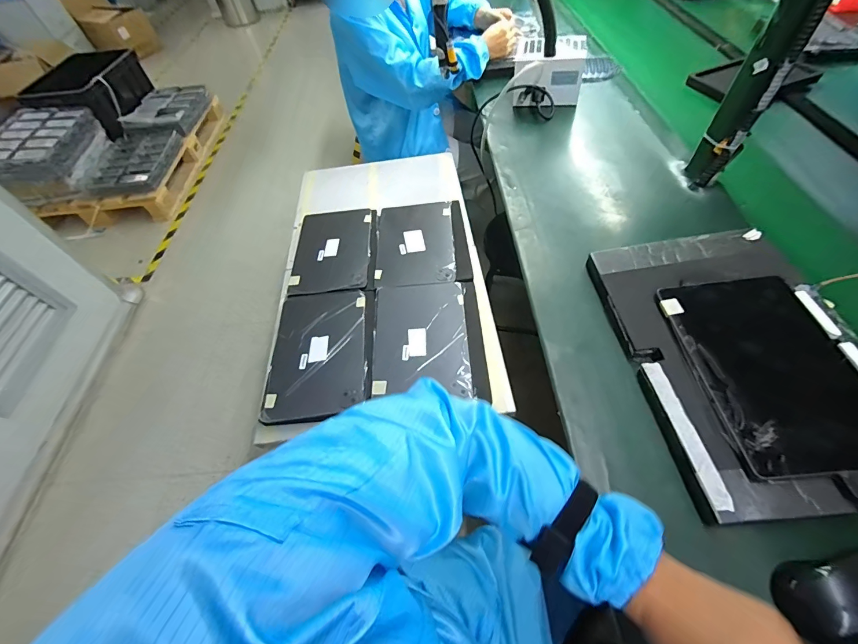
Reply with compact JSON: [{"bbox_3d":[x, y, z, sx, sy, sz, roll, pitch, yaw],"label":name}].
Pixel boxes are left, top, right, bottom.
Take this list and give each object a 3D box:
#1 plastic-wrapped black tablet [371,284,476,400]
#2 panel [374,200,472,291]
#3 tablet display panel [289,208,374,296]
[{"bbox_3d":[-0.016,0.020,0.680,0.169,0.015,0.240,-3,56,3],"label":"plastic-wrapped black tablet"},{"bbox_3d":[-0.016,-0.182,0.825,0.199,0.012,0.251,-4,55,2],"label":"panel"},{"bbox_3d":[-0.219,-0.167,0.838,0.173,0.016,0.256,-5,55,2],"label":"tablet display panel"}]

